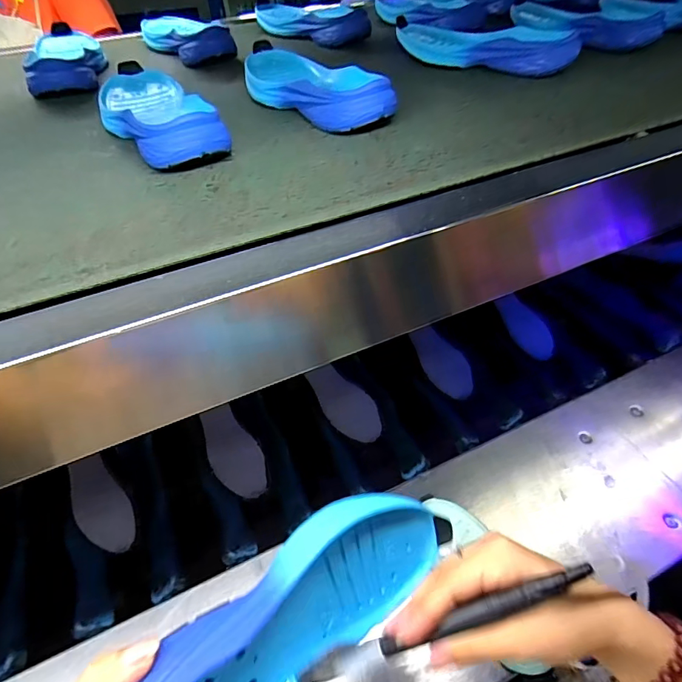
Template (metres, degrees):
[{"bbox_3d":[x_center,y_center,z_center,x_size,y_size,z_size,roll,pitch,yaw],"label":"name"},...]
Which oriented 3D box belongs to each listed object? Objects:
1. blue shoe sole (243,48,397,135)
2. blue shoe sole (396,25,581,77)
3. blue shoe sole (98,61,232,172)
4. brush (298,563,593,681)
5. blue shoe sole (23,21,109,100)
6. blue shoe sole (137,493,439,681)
[{"bbox_3d":[-0.043,-0.287,0.497,0.087,0.037,0.242,-26,54,-20],"label":"blue shoe sole"},{"bbox_3d":[0.178,-0.391,0.586,0.234,0.042,0.092,36,59,28],"label":"blue shoe sole"},{"bbox_3d":[-0.195,-0.242,0.459,0.087,0.041,0.247,-25,53,-19],"label":"blue shoe sole"},{"bbox_3d":[0.056,0.164,0.261,0.181,0.022,0.015,-29,49,14],"label":"brush"},{"bbox_3d":[-0.379,-0.395,0.611,0.092,0.039,0.241,-17,51,-13],"label":"blue shoe sole"},{"bbox_3d":[-0.028,0.176,0.285,0.237,0.097,0.048,-23,15,-37],"label":"blue shoe sole"}]

